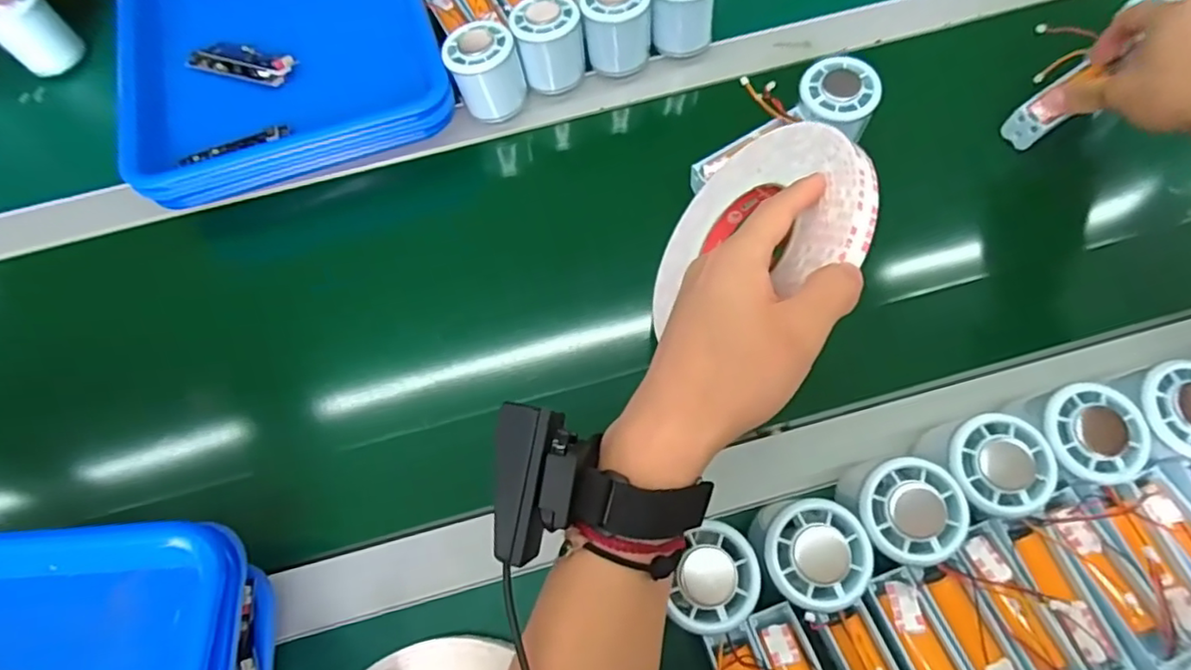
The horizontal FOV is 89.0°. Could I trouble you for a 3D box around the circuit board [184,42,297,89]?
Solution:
[{"bbox_3d":[-0.301,-0.234,0.513,0.093,0.016,0.032,14,69,7],"label":"circuit board"}]

